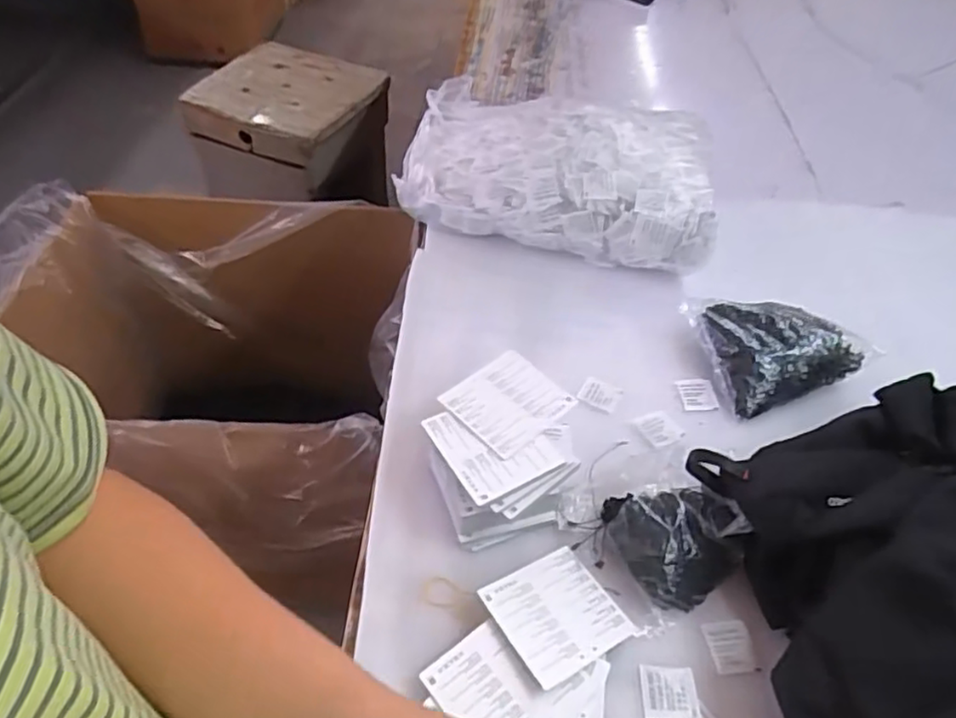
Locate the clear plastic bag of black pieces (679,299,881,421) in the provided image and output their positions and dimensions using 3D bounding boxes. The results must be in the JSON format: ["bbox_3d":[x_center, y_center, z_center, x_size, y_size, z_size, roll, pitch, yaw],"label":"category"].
[{"bbox_3d":[0.329,-0.020,0.739,0.173,0.056,0.138,-16,50,-19],"label":"clear plastic bag of black pieces"}]

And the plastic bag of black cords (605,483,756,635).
[{"bbox_3d":[0.169,0.153,0.563,0.103,0.056,0.113,-12,49,-16],"label":"plastic bag of black cords"}]

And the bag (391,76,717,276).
[{"bbox_3d":[0.108,-0.272,0.917,0.415,0.114,0.290,13,47,7],"label":"bag"}]

